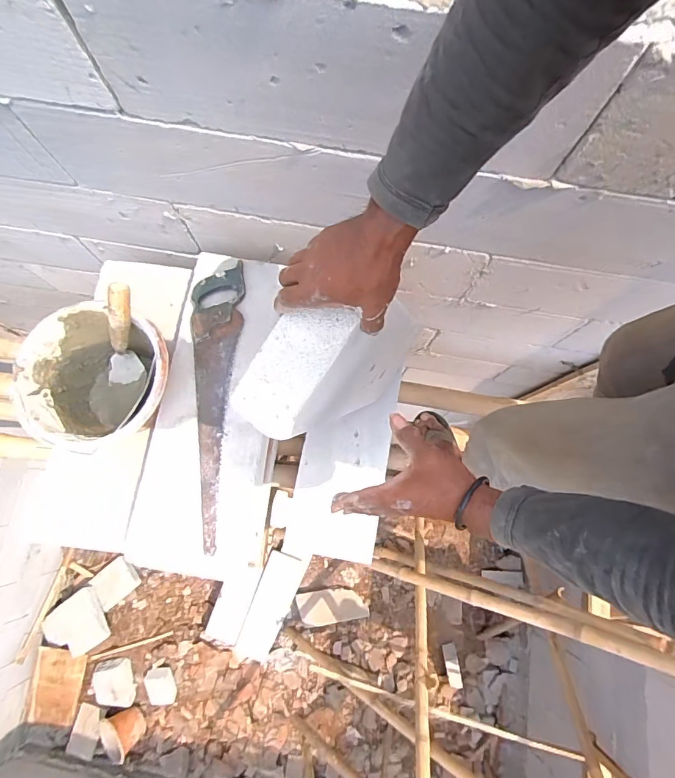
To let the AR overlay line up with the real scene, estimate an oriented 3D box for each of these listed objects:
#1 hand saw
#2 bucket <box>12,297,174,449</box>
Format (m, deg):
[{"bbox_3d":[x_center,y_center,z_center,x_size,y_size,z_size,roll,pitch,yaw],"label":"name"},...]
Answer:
[{"bbox_3d":[-0.229,0.019,0.800,0.095,0.032,0.530,1,77,0],"label":"hand saw"},{"bbox_3d":[-0.413,-0.010,0.797,0.247,0.166,0.241,0,77,-1],"label":"bucket"}]

